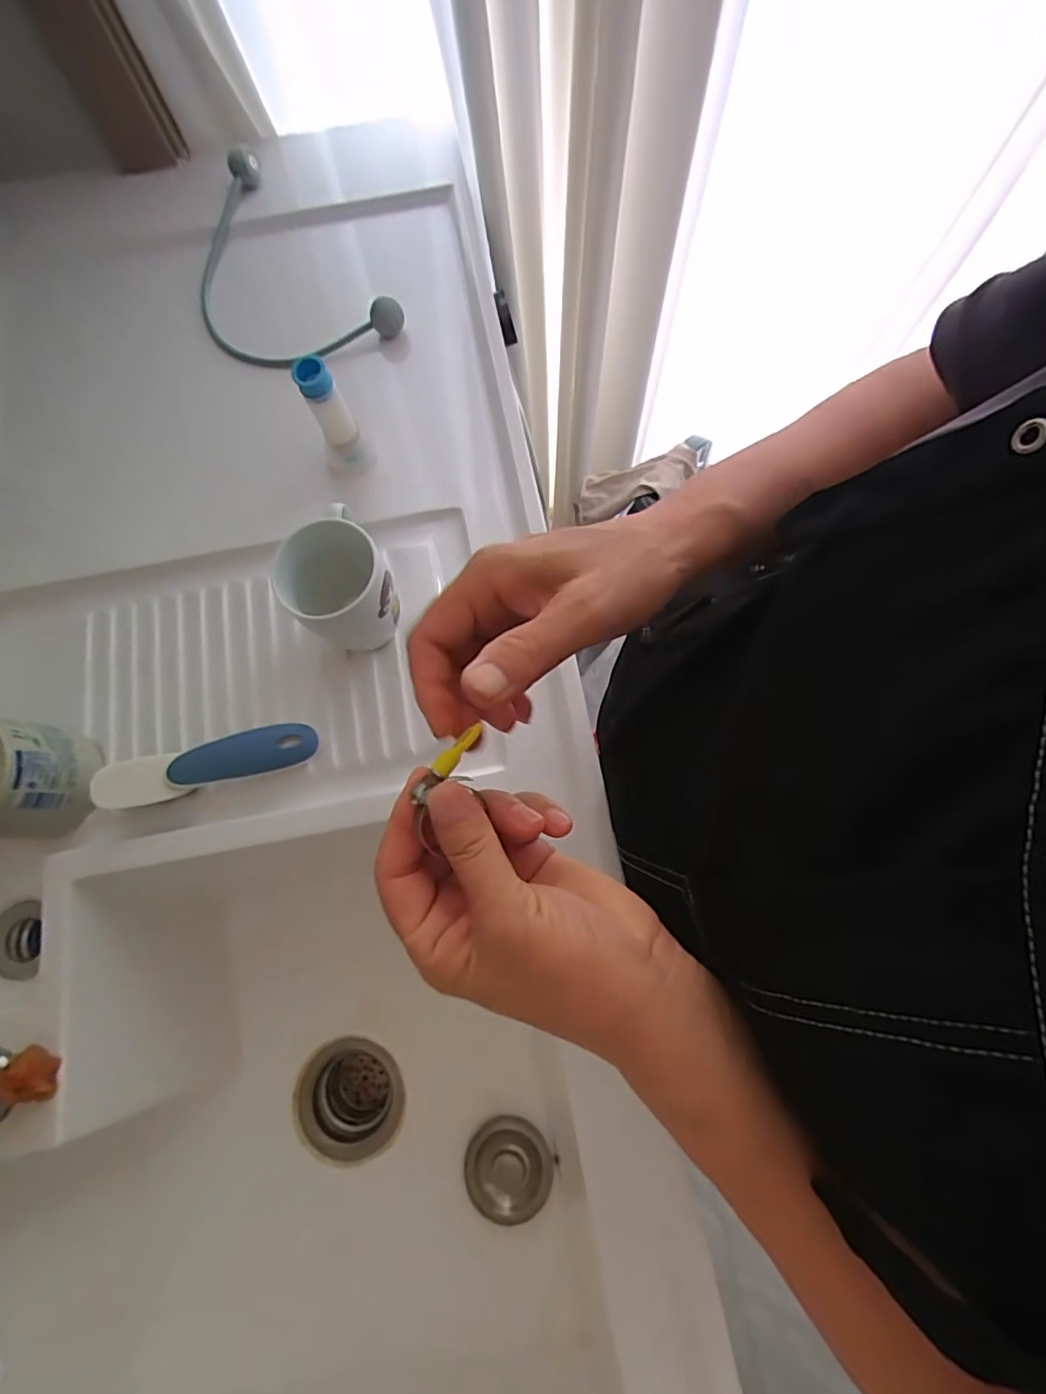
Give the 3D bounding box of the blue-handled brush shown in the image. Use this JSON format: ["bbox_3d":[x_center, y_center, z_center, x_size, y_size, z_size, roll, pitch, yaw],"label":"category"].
[{"bbox_3d":[-0.252,0.055,0.461,0.162,0.038,0.040,-16,74,-3],"label":"blue-handled brush"}]

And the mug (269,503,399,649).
[{"bbox_3d":[-0.137,-0.082,0.449,0.073,0.090,0.078,35,78,11],"label":"mug"}]

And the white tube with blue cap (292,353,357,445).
[{"bbox_3d":[-0.166,-0.249,0.479,0.029,0.072,0.021,-21,75,-4],"label":"white tube with blue cap"}]

